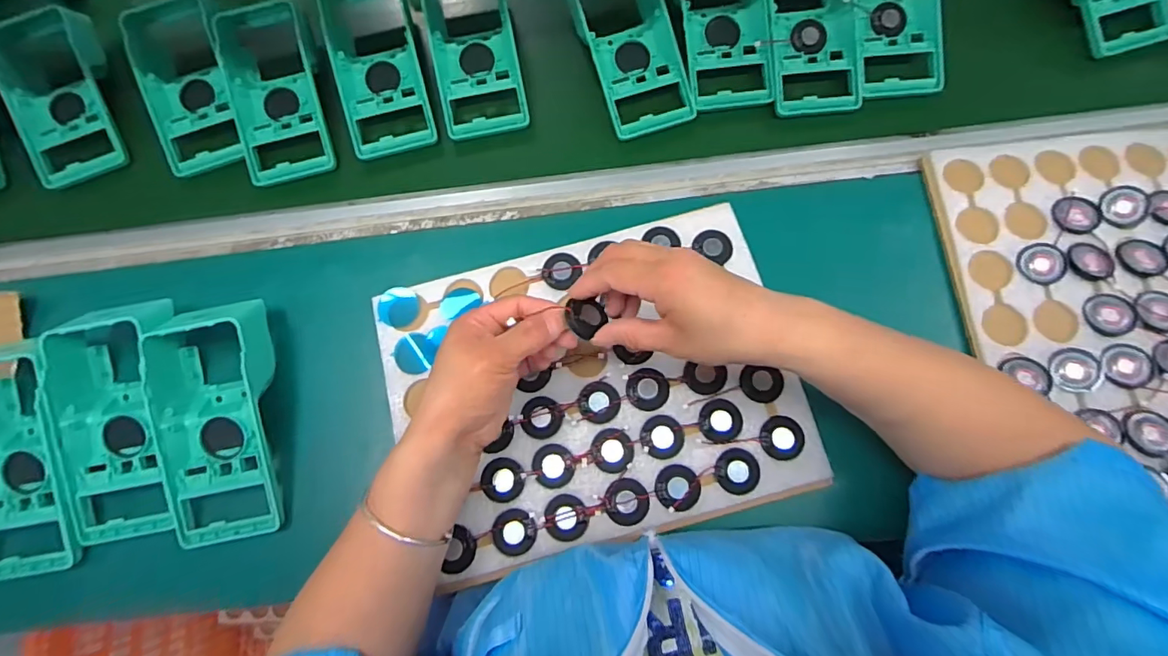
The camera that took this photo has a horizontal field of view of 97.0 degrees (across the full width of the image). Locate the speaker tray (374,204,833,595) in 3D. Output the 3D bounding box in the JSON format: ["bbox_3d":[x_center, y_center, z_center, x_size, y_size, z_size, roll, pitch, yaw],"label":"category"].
[{"bbox_3d":[0.005,0.045,0.419,0.315,0.019,0.238,-15,74,-4],"label":"speaker tray"}]

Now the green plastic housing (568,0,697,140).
[{"bbox_3d":[0.041,-0.280,0.503,0.088,0.050,0.186,-17,74,-5],"label":"green plastic housing"}]

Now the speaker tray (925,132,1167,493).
[{"bbox_3d":[0.439,-0.014,0.419,0.245,0.032,0.316,-3,73,-1],"label":"speaker tray"}]

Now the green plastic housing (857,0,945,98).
[{"bbox_3d":[0.297,-0.316,0.499,0.083,0.042,0.181,-5,73,-1],"label":"green plastic housing"}]

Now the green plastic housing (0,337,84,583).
[{"bbox_3d":[-0.453,0.101,0.406,0.092,0.052,0.182,-8,73,-2],"label":"green plastic housing"}]

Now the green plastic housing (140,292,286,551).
[{"bbox_3d":[-0.293,0.071,0.410,0.088,0.050,0.187,-9,73,-2],"label":"green plastic housing"}]

